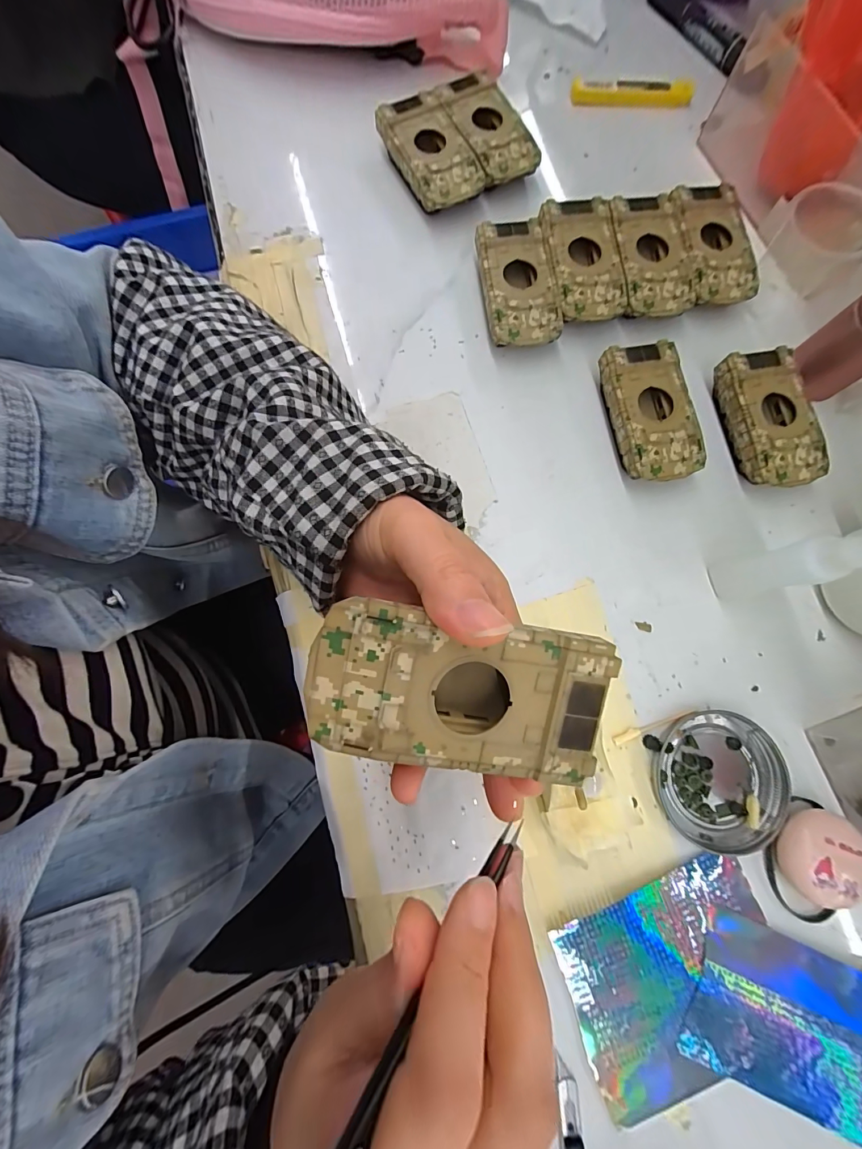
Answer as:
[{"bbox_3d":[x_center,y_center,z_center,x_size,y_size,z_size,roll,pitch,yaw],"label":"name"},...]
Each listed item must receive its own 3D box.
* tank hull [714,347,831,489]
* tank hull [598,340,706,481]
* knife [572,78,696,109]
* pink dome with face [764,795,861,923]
[{"bbox_3d":[0.234,-0.105,0.281,0.050,0.027,0.094,-10,81,-4],"label":"tank hull"},{"bbox_3d":[0.150,-0.108,0.279,0.052,0.028,0.093,-9,81,-4],"label":"tank hull"},{"bbox_3d":[0.173,-0.414,0.342,0.103,0.013,0.014,-1,80,-3],"label":"knife"},{"bbox_3d":[0.222,0.166,0.228,0.045,0.021,0.061,30,80,3],"label":"pink dome with face"}]

